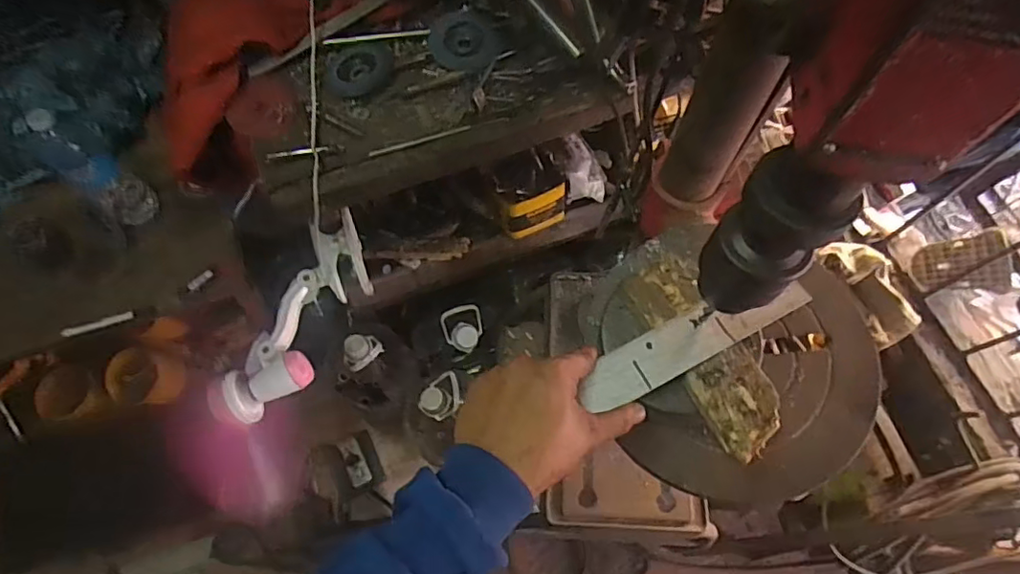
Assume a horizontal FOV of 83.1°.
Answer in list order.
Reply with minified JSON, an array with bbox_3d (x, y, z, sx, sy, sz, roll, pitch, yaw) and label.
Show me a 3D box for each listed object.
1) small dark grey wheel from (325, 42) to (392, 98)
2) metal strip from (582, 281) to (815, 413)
[{"bbox_3d":[-0.195,-0.285,0.749,0.087,0.019,0.074,-15,68,-7],"label":"small dark grey wheel"},{"bbox_3d":[0.141,0.040,0.437,0.189,0.008,0.038,-24,70,-9],"label":"metal strip"}]

